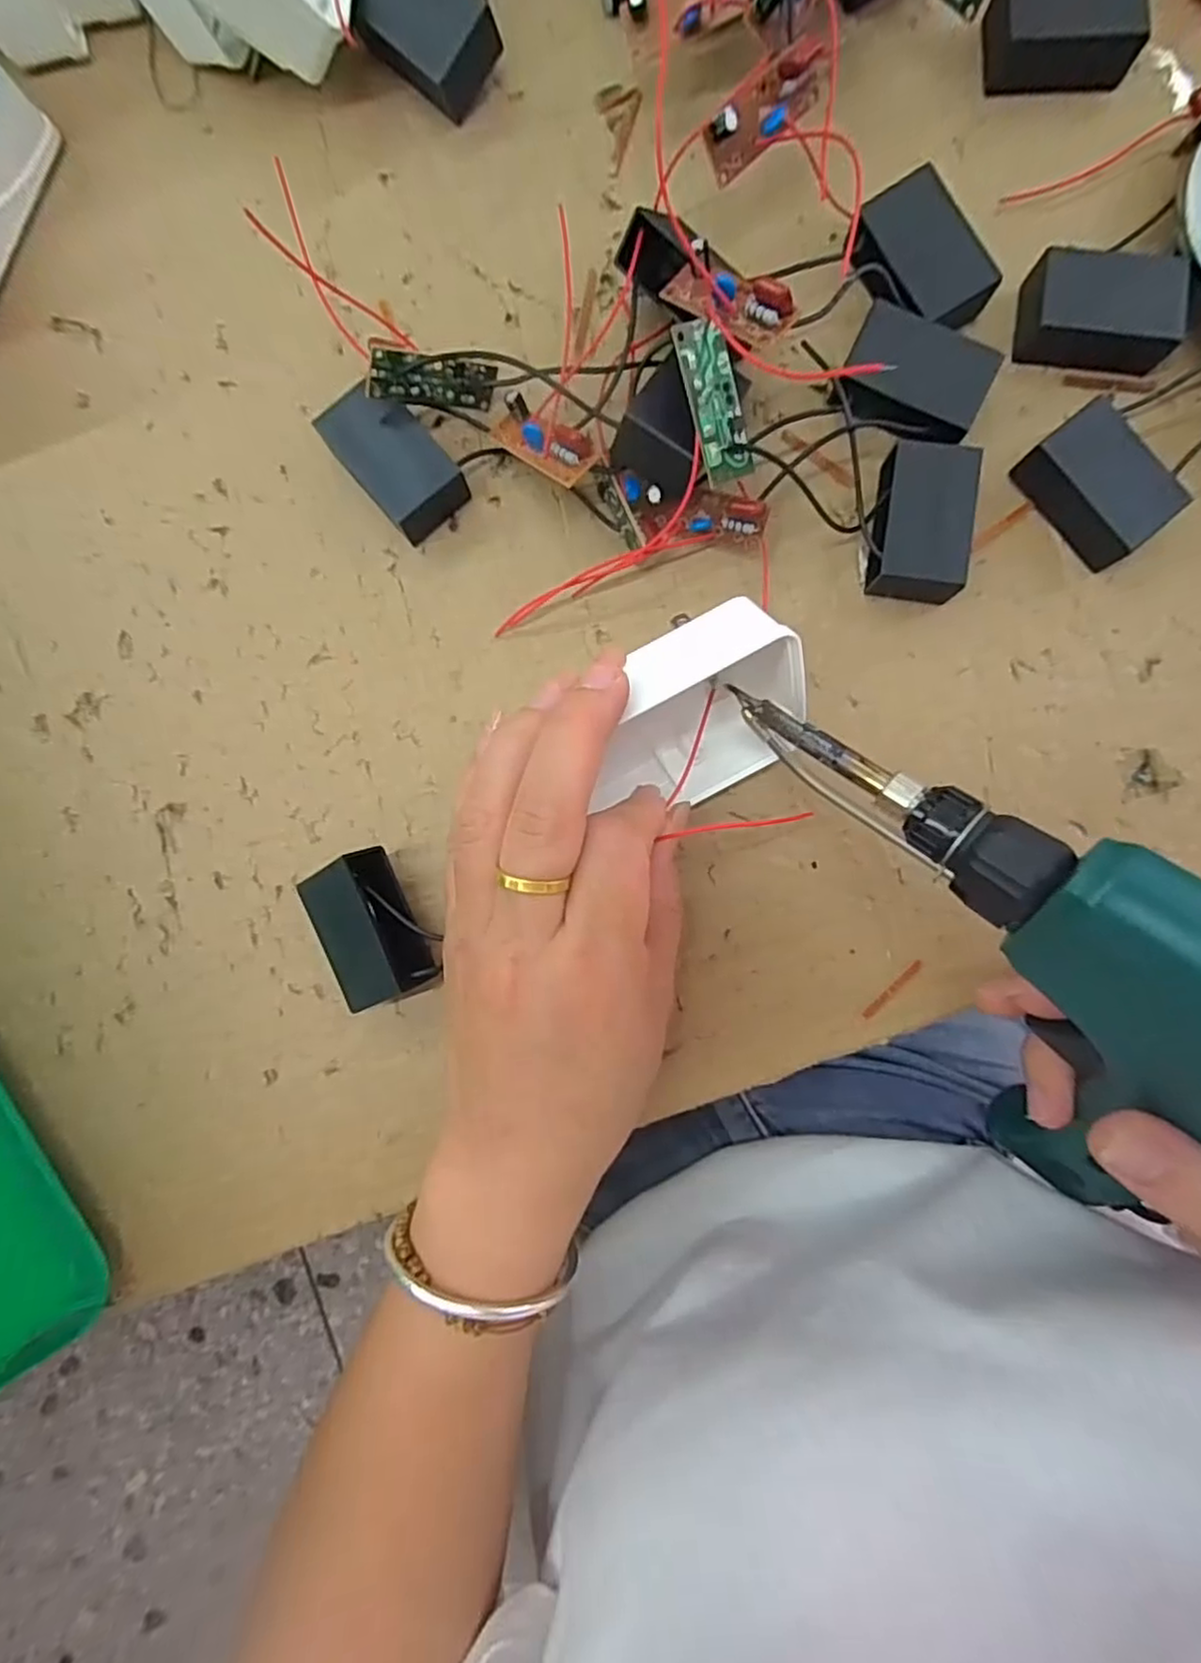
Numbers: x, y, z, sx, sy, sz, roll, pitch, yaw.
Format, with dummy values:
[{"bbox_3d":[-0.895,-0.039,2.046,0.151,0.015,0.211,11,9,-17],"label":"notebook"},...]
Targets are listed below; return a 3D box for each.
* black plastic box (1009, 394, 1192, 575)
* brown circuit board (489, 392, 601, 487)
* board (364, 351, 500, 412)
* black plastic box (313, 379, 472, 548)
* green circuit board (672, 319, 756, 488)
[{"bbox_3d":[0.170,-0.118,0.229,0.032,0.018,0.046,-40,88,-1],"label":"black plastic box"},{"bbox_3d":[-0.020,-0.130,0.221,0.041,0.009,0.016,41,90,23],"label":"brown circuit board"},{"bbox_3d":[-0.056,-0.152,0.227,0.043,0.015,0.004,-15,63,-32],"label":"board"},{"bbox_3d":[-0.071,-0.129,0.235,0.029,0.017,0.046,-40,88,-1],"label":"black plastic box"},{"bbox_3d":[0.035,-0.131,0.204,0.016,0.004,0.044,-21,108,-1],"label":"green circuit board"}]

